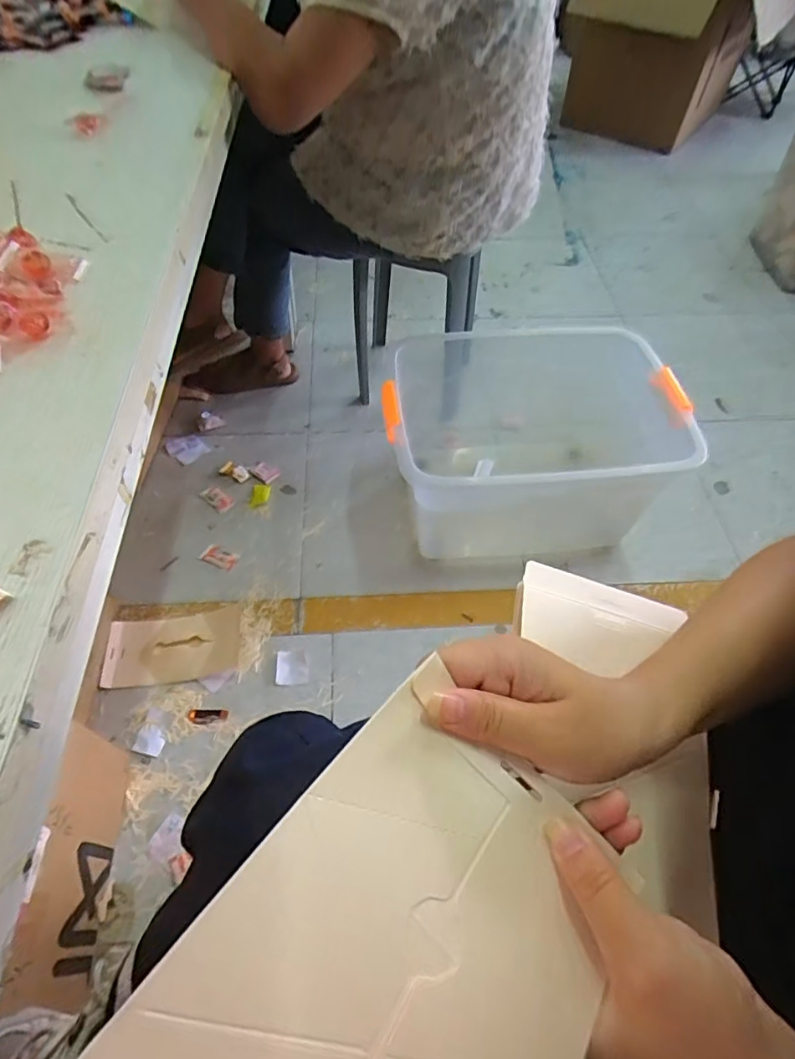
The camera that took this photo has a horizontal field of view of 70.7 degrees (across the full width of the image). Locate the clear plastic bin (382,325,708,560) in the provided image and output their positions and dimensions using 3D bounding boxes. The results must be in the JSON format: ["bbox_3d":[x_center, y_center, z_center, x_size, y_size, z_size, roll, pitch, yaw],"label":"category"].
[{"bbox_3d":[0.267,-0.173,1.153,0.581,0.324,0.464,0,55,-2],"label":"clear plastic bin"}]

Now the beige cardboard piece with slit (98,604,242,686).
[{"bbox_3d":[-0.412,0.207,1.025,0.239,0.032,0.133,-7,55,-7],"label":"beige cardboard piece with slit"}]

